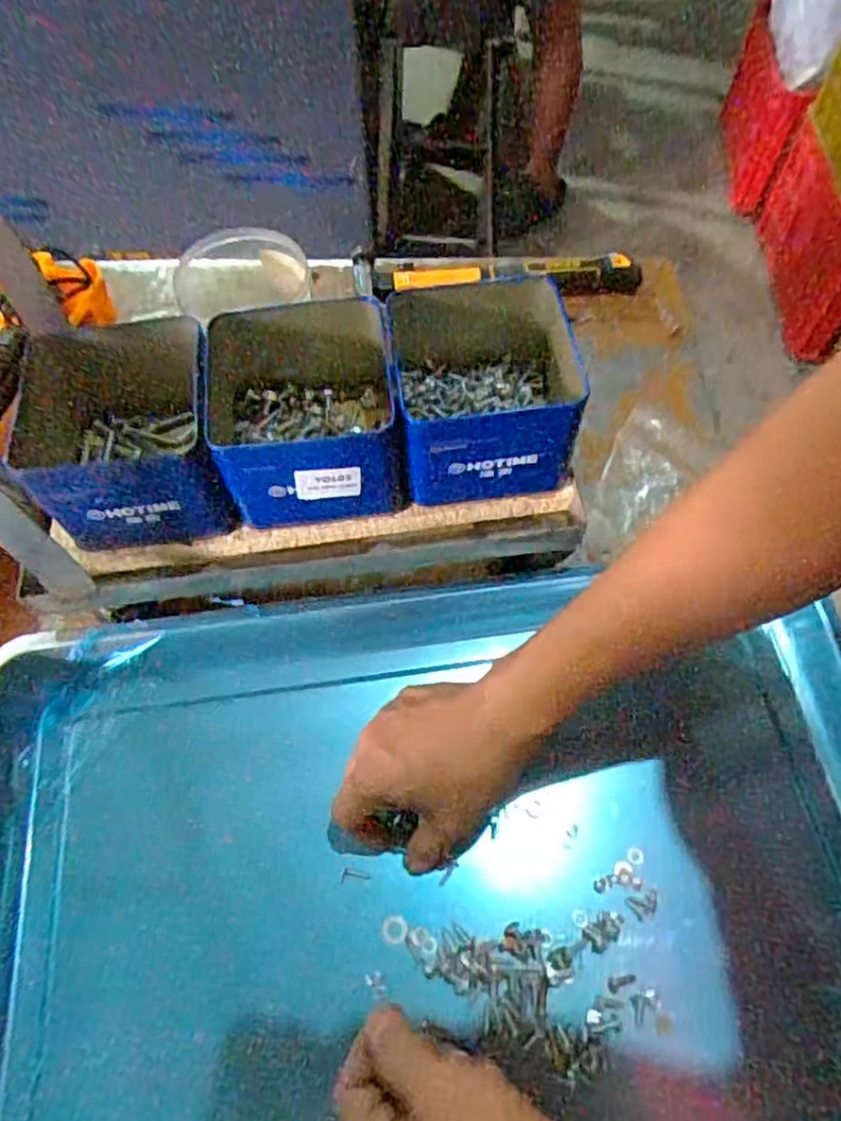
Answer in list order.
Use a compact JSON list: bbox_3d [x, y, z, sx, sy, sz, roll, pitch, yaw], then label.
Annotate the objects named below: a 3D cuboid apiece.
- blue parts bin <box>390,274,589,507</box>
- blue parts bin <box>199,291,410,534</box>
[{"bbox_3d":[0.041,-0.110,0.472,0.107,0.075,0.118,-4,61,-2],"label":"blue parts bin"},{"bbox_3d":[-0.081,-0.098,0.472,0.127,0.076,0.138,-8,62,-4],"label":"blue parts bin"}]

